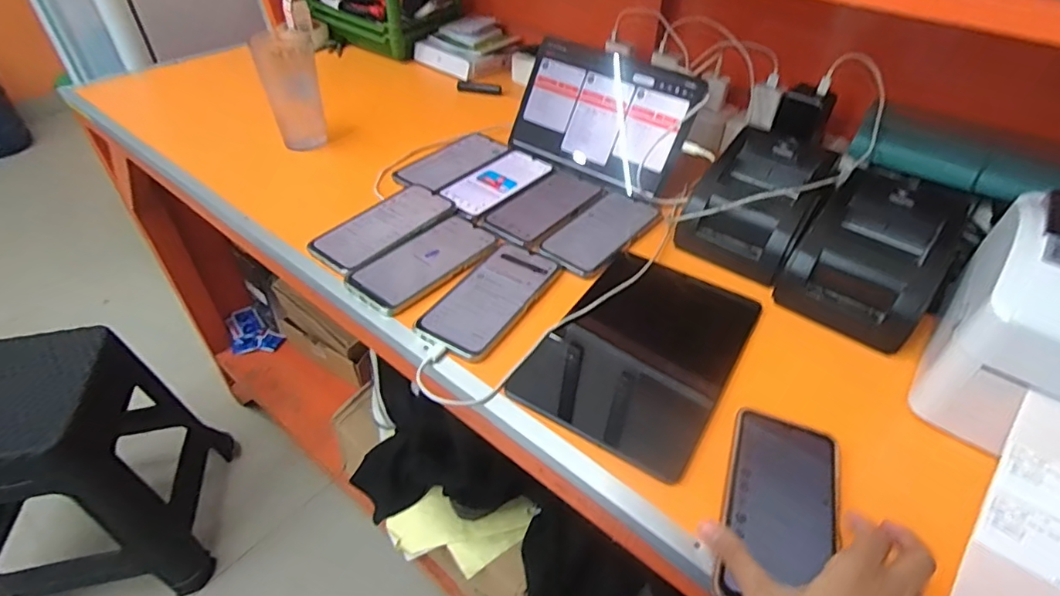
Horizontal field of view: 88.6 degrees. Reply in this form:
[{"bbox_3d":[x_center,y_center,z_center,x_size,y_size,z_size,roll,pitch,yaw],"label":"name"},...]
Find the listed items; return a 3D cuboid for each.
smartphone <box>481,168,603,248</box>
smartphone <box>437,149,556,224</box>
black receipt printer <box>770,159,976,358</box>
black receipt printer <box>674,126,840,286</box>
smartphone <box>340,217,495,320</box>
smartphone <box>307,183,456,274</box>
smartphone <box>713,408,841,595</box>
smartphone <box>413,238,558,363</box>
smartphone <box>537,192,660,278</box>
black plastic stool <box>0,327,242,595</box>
[{"bbox_3d":[0.019,-0.119,0.700,0.084,0.008,0.168,29,50,26],"label":"smartphone"},{"bbox_3d":[-0.046,-0.157,0.732,0.084,0.006,0.172,29,49,25],"label":"smartphone"},{"bbox_3d":[0.352,-0.046,0.561,0.126,0.097,0.151,30,50,26],"label":"black receipt printer"},{"bbox_3d":[0.261,-0.107,0.636,0.125,0.112,0.157,27,49,24],"label":"black receipt printer"},{"bbox_3d":[-0.116,-0.043,0.606,0.082,0.006,0.170,31,50,27],"label":"smartphone"},{"bbox_3d":[-0.172,-0.088,0.645,0.084,0.009,0.169,31,51,27],"label":"smartphone"},{"bbox_3d":[0.188,0.157,0.404,0.078,0.010,0.160,17,45,15],"label":"smartphone"},{"bbox_3d":[-0.038,-0.002,0.570,0.084,0.010,0.167,24,48,22],"label":"smartphone"},{"bbox_3d":[0.087,-0.082,0.660,0.080,0.005,0.165,30,50,26],"label":"smartphone"},{"bbox_3d":[-0.907,0.345,1.077,0.397,0.493,0.353,-8,44,-11],"label":"black plastic stool"}]

